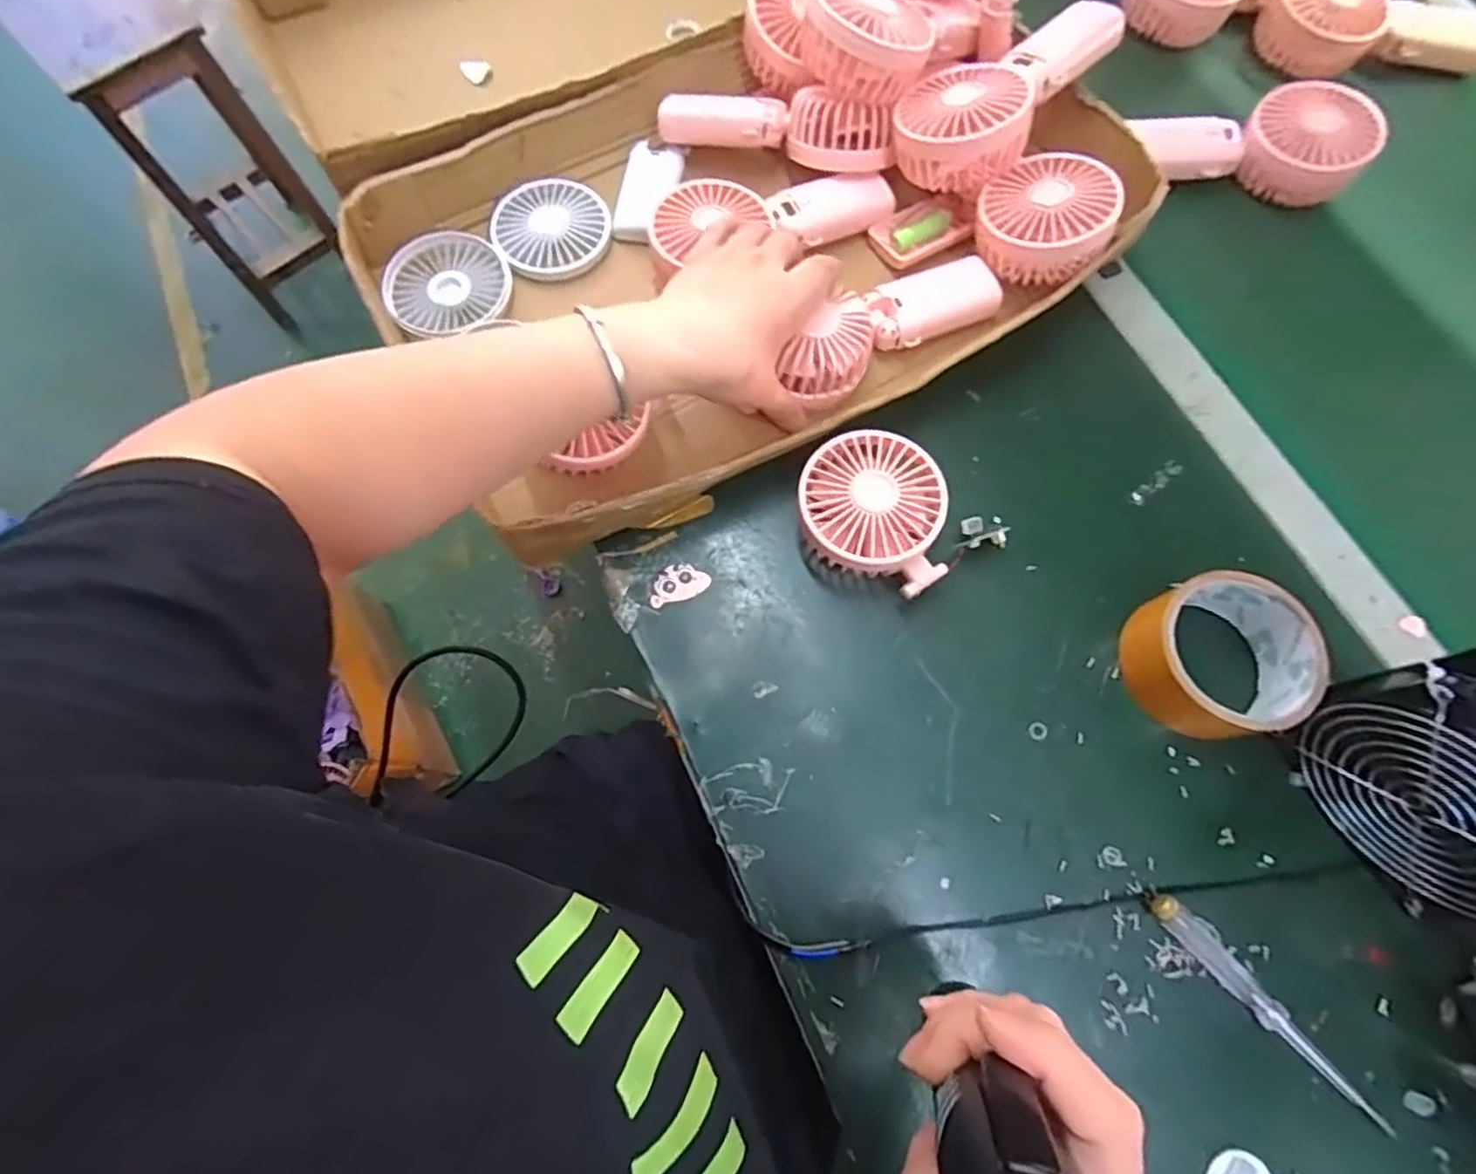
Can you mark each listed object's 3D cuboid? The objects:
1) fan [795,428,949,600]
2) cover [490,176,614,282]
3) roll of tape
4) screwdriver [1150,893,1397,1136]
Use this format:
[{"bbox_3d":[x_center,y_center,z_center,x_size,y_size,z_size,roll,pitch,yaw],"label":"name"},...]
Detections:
[{"bbox_3d":[0.087,-0.045,0.430,0.098,0.046,0.091,20,73,8],"label":"fan"},{"bbox_3d":[-0.139,-0.271,0.508,0.083,0.010,0.087,-26,72,-10],"label":"cover"},{"bbox_3d":[0.277,0.040,0.393,0.084,0.048,0.088,0,69,0],"label":"roll of tape"},{"bbox_3d":[0.274,0.218,0.354,0.016,0.016,0.135,-40,75,-14],"label":"screwdriver"}]

